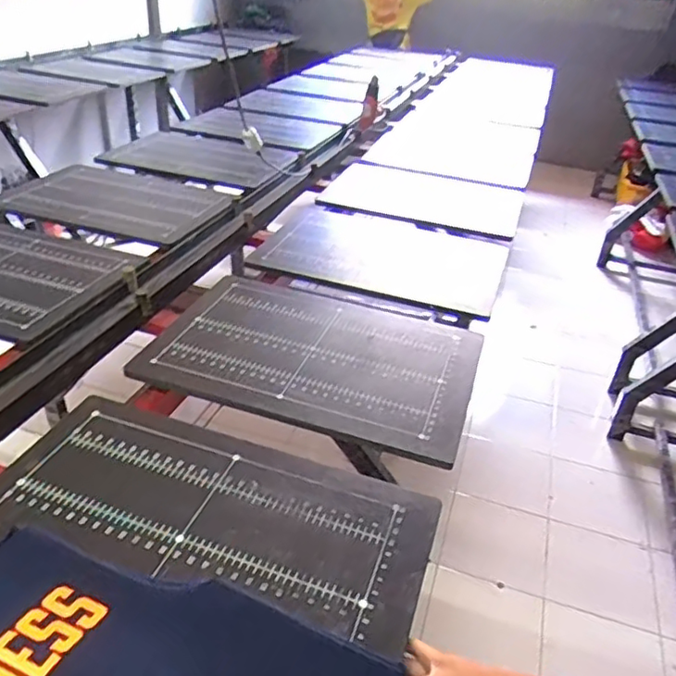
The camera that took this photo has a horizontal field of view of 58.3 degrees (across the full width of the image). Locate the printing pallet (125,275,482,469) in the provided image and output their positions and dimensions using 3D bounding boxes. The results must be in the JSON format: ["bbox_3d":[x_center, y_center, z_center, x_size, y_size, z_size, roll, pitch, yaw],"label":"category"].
[{"bbox_3d":[-0.040,0.024,1.179,0.598,0.025,0.418,15,34,17],"label":"printing pallet"}]

